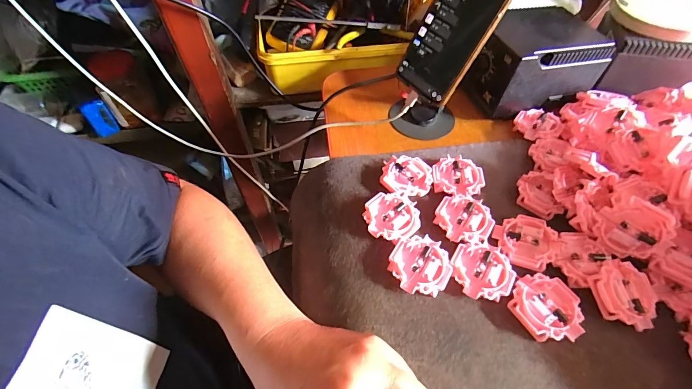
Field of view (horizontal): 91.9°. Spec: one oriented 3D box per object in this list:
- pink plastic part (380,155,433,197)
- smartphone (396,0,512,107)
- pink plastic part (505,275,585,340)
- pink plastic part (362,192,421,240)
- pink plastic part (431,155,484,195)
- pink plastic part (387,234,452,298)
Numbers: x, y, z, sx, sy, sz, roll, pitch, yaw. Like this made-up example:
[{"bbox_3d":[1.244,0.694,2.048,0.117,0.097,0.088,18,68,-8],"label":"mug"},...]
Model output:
[{"bbox_3d":[0.065,-0.019,0.358,0.051,0.012,0.048,14,56,9],"label":"pink plastic part"},{"bbox_3d":[0.113,-0.177,0.335,0.009,0.164,0.075,-10,50,-45],"label":"smartphone"},{"bbox_3d":[0.167,0.095,0.279,0.052,0.013,0.054,-27,59,-18],"label":"pink plastic part"},{"bbox_3d":[0.045,0.021,0.329,0.052,0.014,0.052,12,56,8],"label":"pink plastic part"},{"bbox_3d":[0.120,-0.018,0.360,0.053,0.014,0.050,6,55,4],"label":"pink plastic part"},{"bbox_3d":[0.067,0.063,0.300,0.051,0.012,0.053,0,55,0],"label":"pink plastic part"}]

